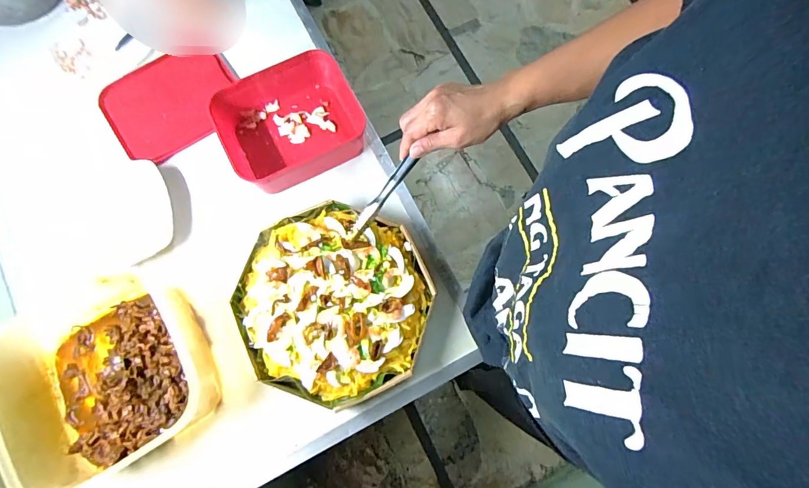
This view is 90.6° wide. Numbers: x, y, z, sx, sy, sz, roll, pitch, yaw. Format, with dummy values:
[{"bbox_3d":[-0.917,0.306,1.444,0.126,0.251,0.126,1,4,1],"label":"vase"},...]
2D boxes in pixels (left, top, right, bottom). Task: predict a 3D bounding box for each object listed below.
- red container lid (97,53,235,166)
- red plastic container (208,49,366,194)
[{"bbox_3d":[-0.368,-0.224,0.630,0.189,0.019,0.155,-32,79,-8],"label":"red container lid"},{"bbox_3d":[-0.166,-0.179,0.596,0.204,0.065,0.161,-29,78,-7],"label":"red plastic container"}]

